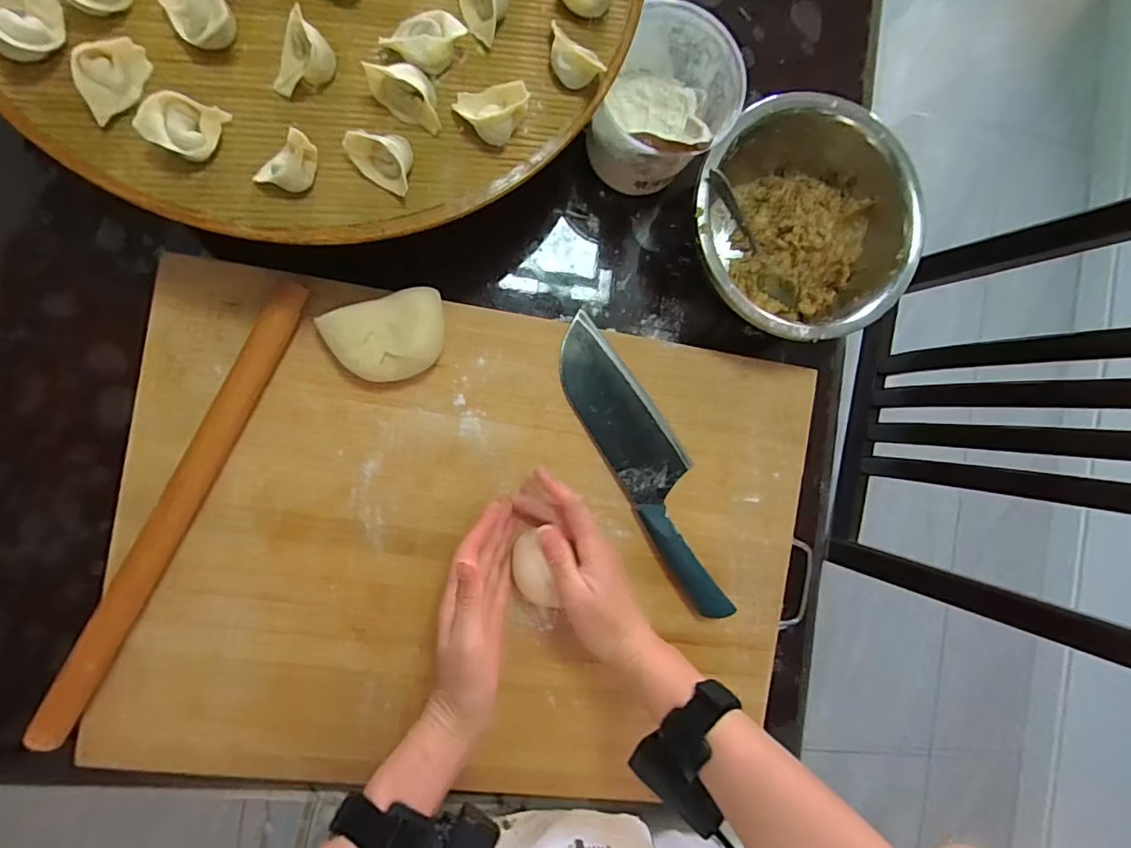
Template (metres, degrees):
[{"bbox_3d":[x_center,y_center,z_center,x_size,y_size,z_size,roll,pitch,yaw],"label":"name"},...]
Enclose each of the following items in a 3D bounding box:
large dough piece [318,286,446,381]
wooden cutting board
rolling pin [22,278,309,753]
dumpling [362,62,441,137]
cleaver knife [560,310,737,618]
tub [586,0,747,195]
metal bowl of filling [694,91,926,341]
[{"bbox_3d":[-0.137,-0.067,0.442,0.090,0.038,0.063,-23,94,-8],"label":"large dough piece"},{"bbox_3d":[-0.069,0.108,0.473,0.554,0.021,0.397,8,89,-9],"label":"wooden cutting board"},{"bbox_3d":[-0.298,0.064,0.422,0.027,0.024,0.382,28,86,-8],"label":"rolling pin"},{"bbox_3d":[-0.100,-0.209,0.350,0.050,0.023,0.025,32,86,-8],"label":"dumpling"},{"bbox_3d":[0.076,0.040,0.490,0.063,0.014,0.284,-31,95,-7],"label":"cleaver knife"},{"bbox_3d":[0.079,-0.253,0.463,0.092,0.111,0.110,26,87,-8],"label":"tub"},{"bbox_3d":[0.193,-0.168,0.497,0.186,0.107,0.185,0,90,-9],"label":"metal bowl of filling"}]

